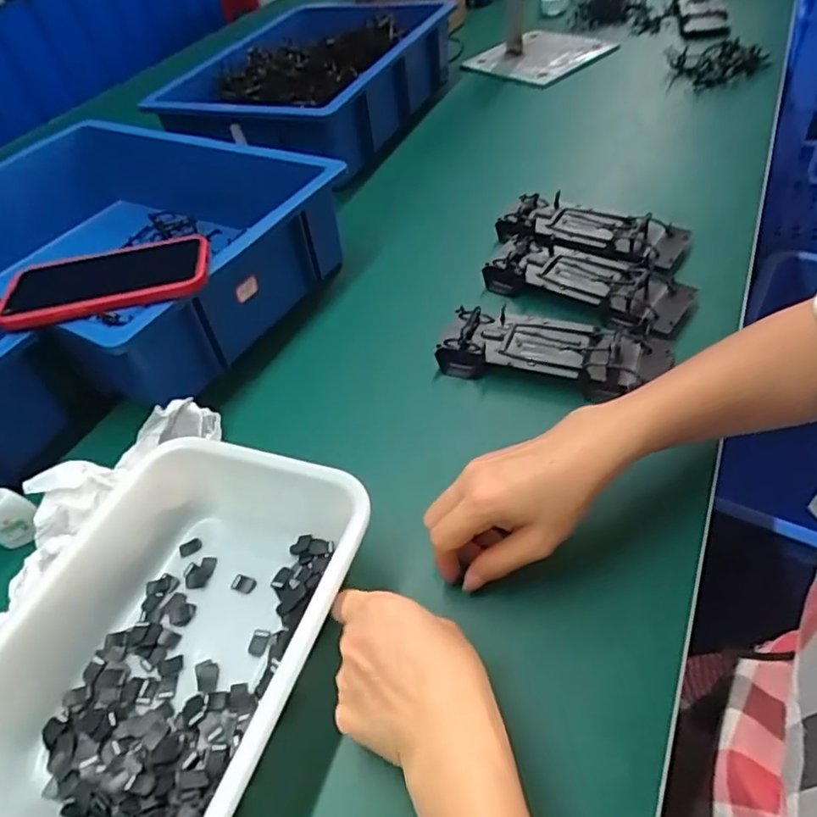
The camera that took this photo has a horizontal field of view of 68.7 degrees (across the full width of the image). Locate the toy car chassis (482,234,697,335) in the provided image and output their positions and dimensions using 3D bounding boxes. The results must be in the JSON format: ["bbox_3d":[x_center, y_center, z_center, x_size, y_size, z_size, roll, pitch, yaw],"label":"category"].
[{"bbox_3d":[0.173,-0.124,0.583,0.192,0.030,0.078,22,52,25],"label":"toy car chassis"}]

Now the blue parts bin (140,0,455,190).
[{"bbox_3d":[-0.145,-0.511,0.944,0.323,0.116,0.486,12,50,20],"label":"blue parts bin"}]

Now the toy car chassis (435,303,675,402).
[{"bbox_3d":[0.127,-0.052,0.526,0.193,0.028,0.078,6,47,12],"label":"toy car chassis"}]

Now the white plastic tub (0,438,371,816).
[{"bbox_3d":[-0.146,0.140,0.370,0.188,0.070,0.241,12,48,18],"label":"white plastic tub"}]

